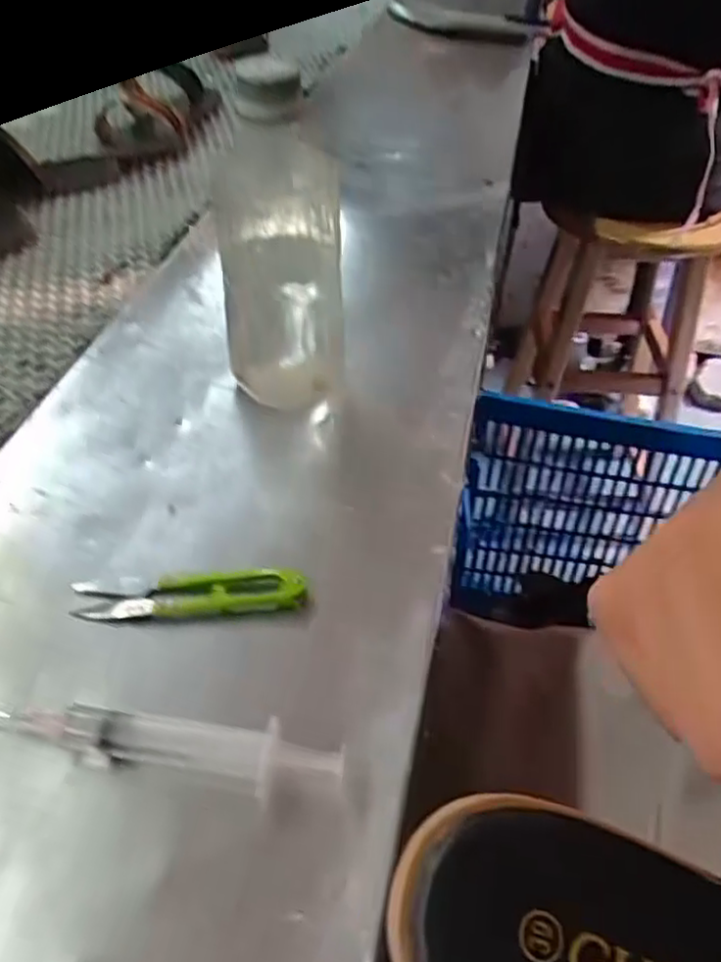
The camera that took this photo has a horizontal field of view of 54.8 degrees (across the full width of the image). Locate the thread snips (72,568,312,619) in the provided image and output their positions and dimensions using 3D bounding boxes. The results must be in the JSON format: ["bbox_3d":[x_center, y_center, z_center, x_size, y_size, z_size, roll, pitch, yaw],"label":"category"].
[{"bbox_3d":[-0.076,0.050,0.314,0.101,0.009,0.023,-2,45,-5],"label":"thread snips"}]

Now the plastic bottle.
[{"bbox_3d":[-0.040,-0.125,0.372,0.064,0.173,0.069,4,45,0],"label":"plastic bottle"}]

